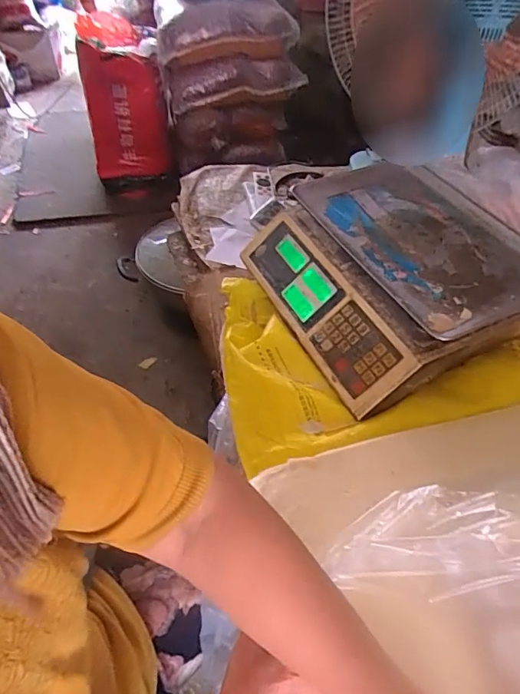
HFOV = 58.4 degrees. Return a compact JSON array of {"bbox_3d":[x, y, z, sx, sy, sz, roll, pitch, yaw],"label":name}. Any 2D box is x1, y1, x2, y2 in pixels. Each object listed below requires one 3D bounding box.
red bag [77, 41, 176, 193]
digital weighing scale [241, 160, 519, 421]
[{"bbox_3d":[-0.458,-0.777,1.637,0.257,0.473,0.216,-6,49,-7],"label":"red bag"},{"bbox_3d":[0.180,-0.112,0.658,0.338,0.103,0.338,-20,52,-19],"label":"digital weighing scale"}]

